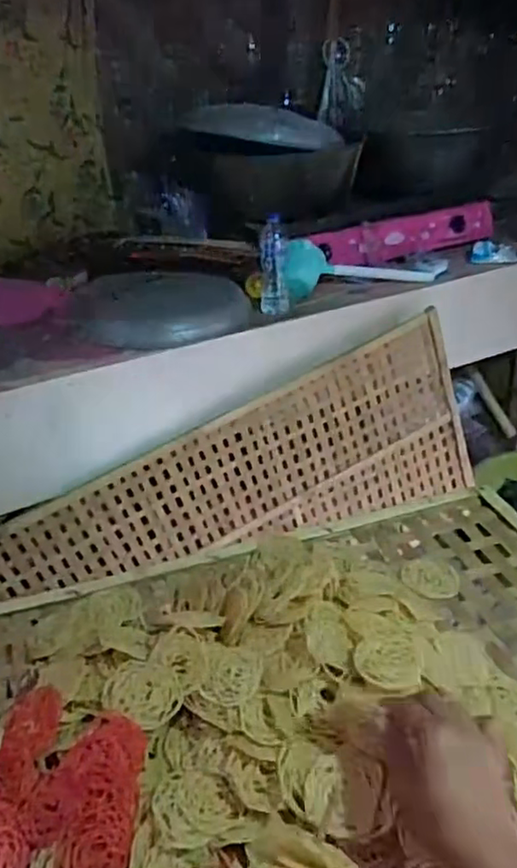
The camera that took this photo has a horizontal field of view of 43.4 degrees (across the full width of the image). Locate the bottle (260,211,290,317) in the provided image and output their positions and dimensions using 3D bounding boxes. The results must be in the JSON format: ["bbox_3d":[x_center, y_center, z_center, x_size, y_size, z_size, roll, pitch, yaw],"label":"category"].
[{"bbox_3d":[0.037,-0.389,1.527,0.070,0.209,0.074,3,32,7],"label":"bottle"}]

